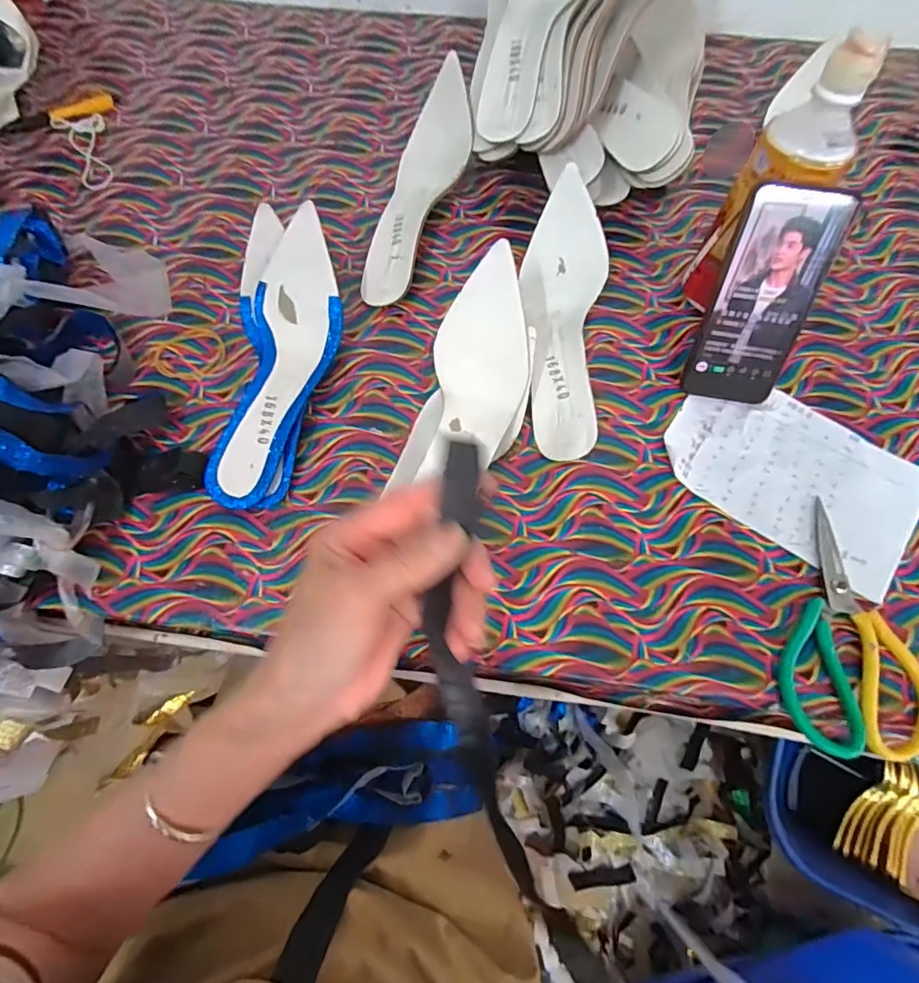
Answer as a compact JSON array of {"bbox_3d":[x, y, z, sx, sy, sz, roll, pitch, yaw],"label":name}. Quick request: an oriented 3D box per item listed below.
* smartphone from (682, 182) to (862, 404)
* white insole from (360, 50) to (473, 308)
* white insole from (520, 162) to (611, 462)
[{"bbox_3d":[0.240,-0.149,0.408,0.074,0.159,0.009,10,34,4],"label":"smartphone"},{"bbox_3d":[-0.038,-0.295,0.496,0.073,0.067,0.245,13,70,5],"label":"white insole"},{"bbox_3d":[0.090,-0.153,0.449,0.074,0.066,0.244,7,70,3],"label":"white insole"}]

